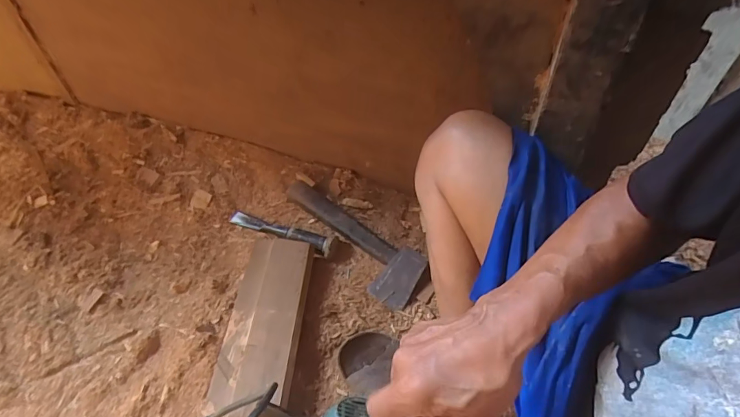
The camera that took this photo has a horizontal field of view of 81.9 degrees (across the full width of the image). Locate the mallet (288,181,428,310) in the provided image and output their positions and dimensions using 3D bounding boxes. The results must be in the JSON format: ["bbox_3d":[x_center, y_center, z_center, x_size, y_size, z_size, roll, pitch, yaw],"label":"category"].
[{"bbox_3d":[-0.044,0.060,0.834,0.326,0.054,0.102,32,56,24],"label":"mallet"}]

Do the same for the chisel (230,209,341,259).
[{"bbox_3d":[-0.177,0.044,0.860,0.235,0.034,0.038,18,51,15],"label":"chisel"}]

